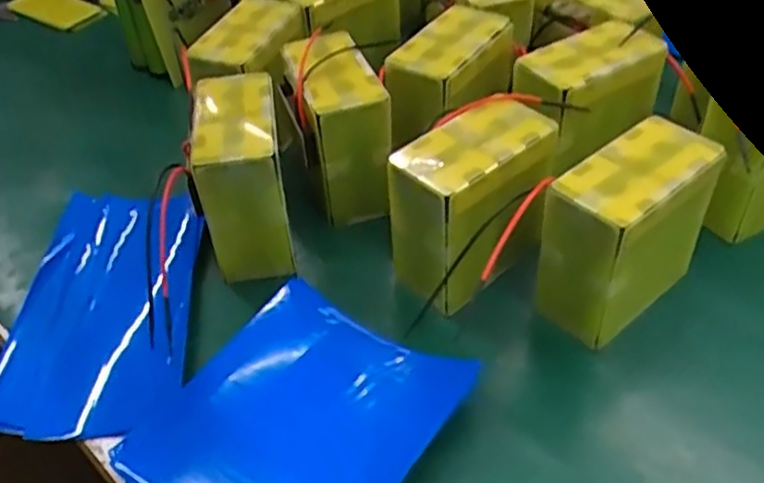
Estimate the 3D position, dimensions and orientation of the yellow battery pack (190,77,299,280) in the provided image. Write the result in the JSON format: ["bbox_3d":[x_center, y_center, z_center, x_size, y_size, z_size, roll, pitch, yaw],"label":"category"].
[{"bbox_3d":[-0.133,-0.065,0.716,0.078,0.144,0.140,-7,44,-2],"label":"yellow battery pack"}]

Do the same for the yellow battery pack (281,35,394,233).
[{"bbox_3d":[-0.044,-0.120,0.763,0.080,0.144,0.136,-15,45,-10],"label":"yellow battery pack"}]

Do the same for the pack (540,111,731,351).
[{"bbox_3d":[0.208,0.002,0.632,0.152,0.160,0.077,-31,50,-25],"label":"pack"}]

